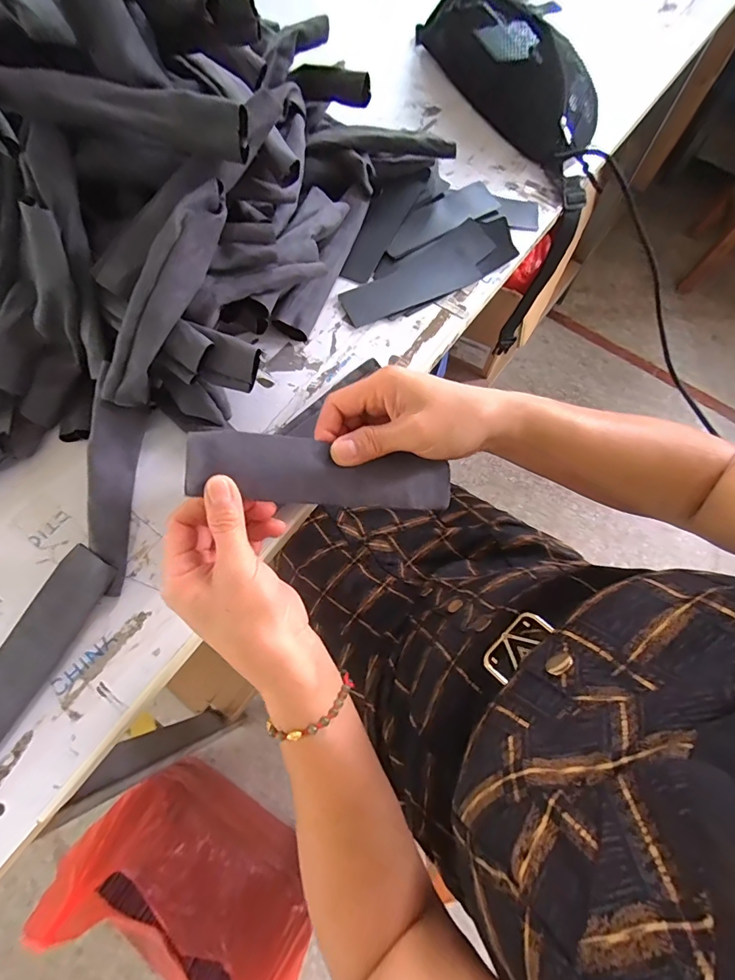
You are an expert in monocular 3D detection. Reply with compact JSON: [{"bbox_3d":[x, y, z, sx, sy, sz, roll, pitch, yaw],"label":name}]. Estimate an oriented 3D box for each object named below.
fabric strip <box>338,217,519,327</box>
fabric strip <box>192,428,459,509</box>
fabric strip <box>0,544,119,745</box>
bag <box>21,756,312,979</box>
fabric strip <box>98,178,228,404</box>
[{"bbox_3d":[0.071,-0.229,0.469,0.209,0.017,0.060,-32,74,-12],"label":"fabric strip"},{"bbox_3d":[-0.026,-0.010,0.312,0.183,0.006,0.044,7,90,-19],"label":"fabric strip"},{"bbox_3d":[-0.255,0.129,0.329,0.042,0.017,0.181,27,72,8],"label":"fabric strip"},{"bbox_3d":[-0.268,0.622,0.658,0.354,0.265,0.198,36,73,10],"label":"bag"},{"bbox_3d":[-0.152,-0.141,0.334,0.026,0.033,0.175,35,103,10],"label":"fabric strip"}]

